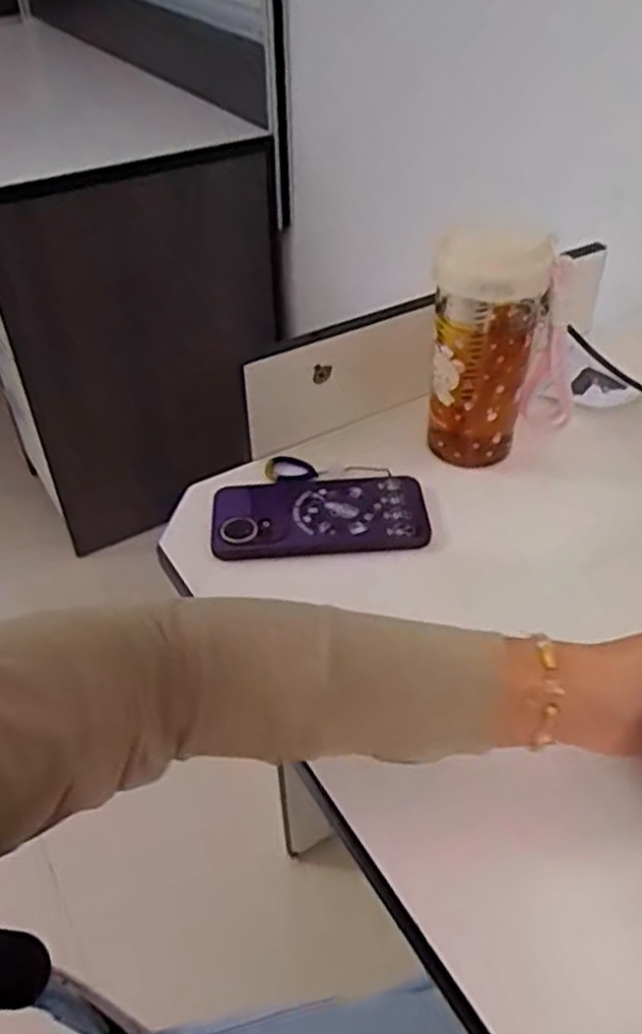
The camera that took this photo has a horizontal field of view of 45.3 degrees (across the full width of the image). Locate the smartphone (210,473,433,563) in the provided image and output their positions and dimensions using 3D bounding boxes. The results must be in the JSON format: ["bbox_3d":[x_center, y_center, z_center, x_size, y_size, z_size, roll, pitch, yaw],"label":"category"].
[{"bbox_3d":[-0.001,0.000,0.588,0.161,0.018,0.089,-5,42,-4],"label":"smartphone"}]

